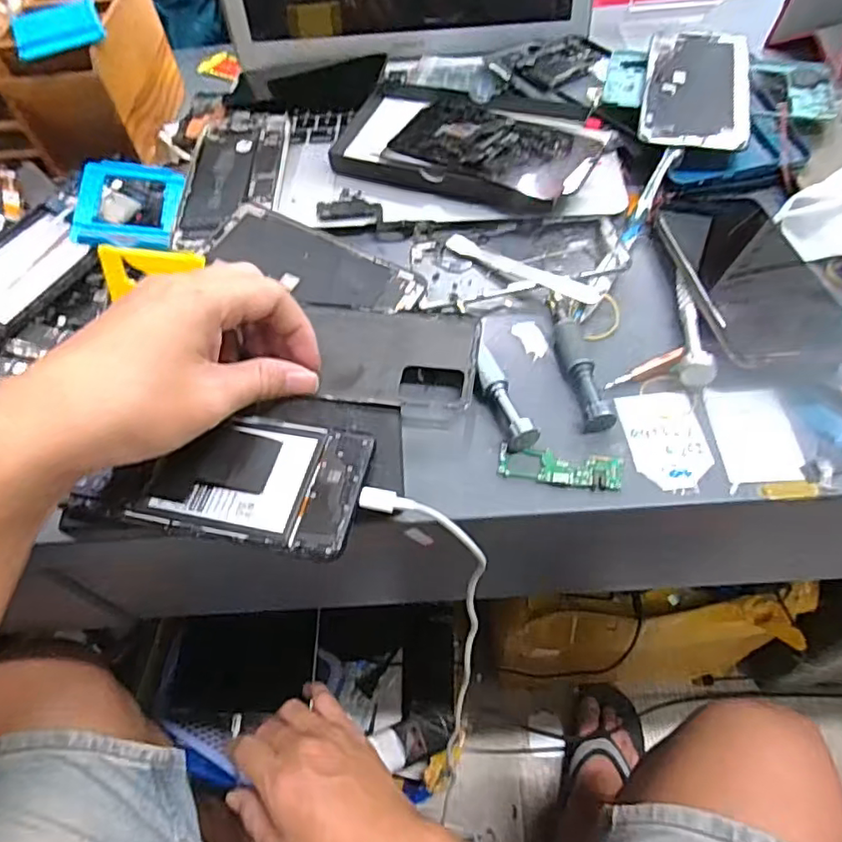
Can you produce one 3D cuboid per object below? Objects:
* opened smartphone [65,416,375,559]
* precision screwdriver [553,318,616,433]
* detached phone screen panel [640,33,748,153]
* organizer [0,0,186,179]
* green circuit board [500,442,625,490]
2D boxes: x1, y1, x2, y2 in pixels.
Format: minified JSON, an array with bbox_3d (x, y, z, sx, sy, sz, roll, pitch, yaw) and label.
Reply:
[{"bbox_3d":[-0.099,0.027,0.312,0.140,0.011,0.069,9,58,11],"label":"opened smartphone"},{"bbox_3d":[0.093,-0.027,0.345,0.015,0.016,0.075,-10,56,-1],"label":"precision screwdriver"},{"bbox_3d":[0.210,-0.257,0.456,0.075,0.006,0.155,13,60,8],"label":"detached phone screen panel"},{"bbox_3d":[-0.328,-0.283,0.488,0.209,0.089,0.131,-4,56,3],"label":"organizer"},{"bbox_3d":[0.075,0.024,0.320,0.065,0.004,0.021,8,58,11],"label":"green circuit board"}]

